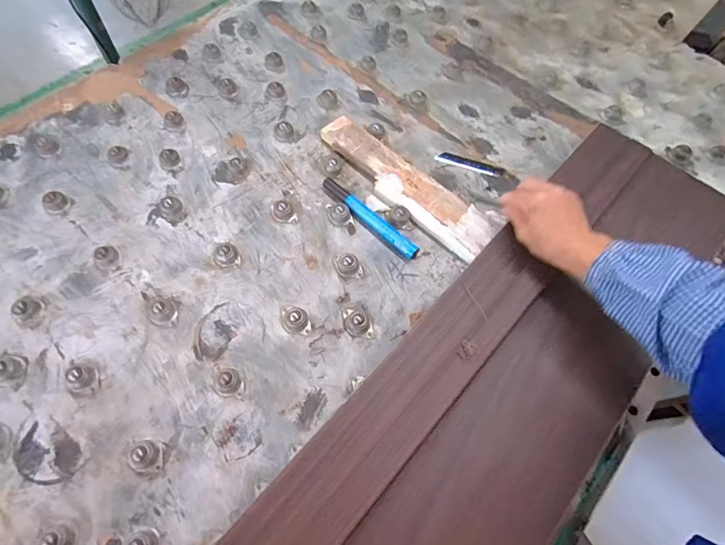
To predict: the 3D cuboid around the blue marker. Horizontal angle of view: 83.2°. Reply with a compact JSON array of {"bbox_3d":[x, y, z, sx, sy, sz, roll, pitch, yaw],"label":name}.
[{"bbox_3d":[0.009,-0.075,0.552,0.166,0.018,0.020,41,69,17],"label":"blue marker"}]

